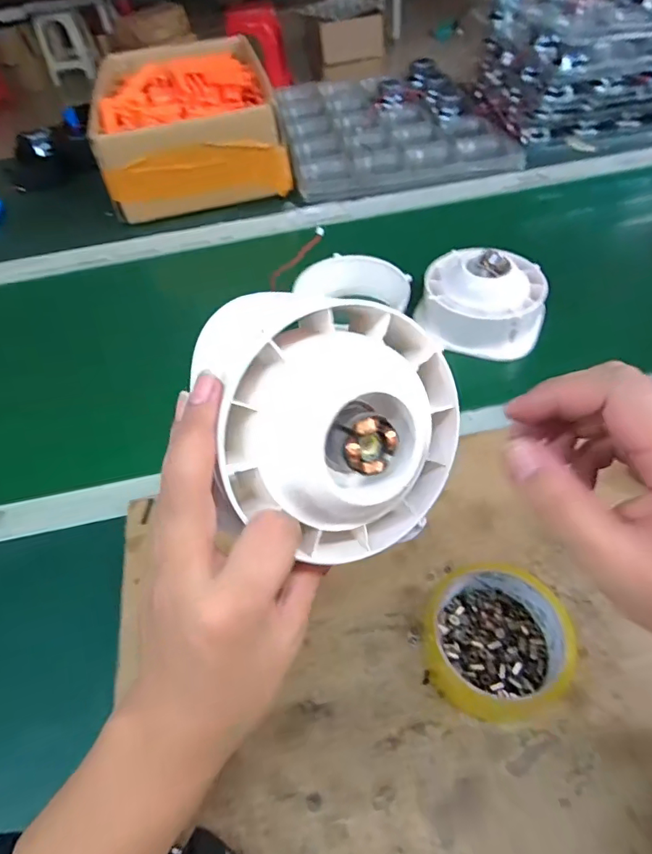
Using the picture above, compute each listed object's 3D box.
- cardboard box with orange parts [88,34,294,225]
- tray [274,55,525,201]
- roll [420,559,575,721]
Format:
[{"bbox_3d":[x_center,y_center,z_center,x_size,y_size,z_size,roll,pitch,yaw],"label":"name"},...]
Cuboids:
[{"bbox_3d":[-0.239,-0.534,0.844,0.265,0.121,0.413,-14,50,-6],"label":"cardboard box with orange parts"},{"bbox_3d":[0.106,-0.558,0.897,0.366,0.042,0.446,-9,52,-2],"label":"tray"},{"bbox_3d":[0.113,0.144,0.332,0.087,0.043,0.088,-3,50,3],"label":"roll"}]

